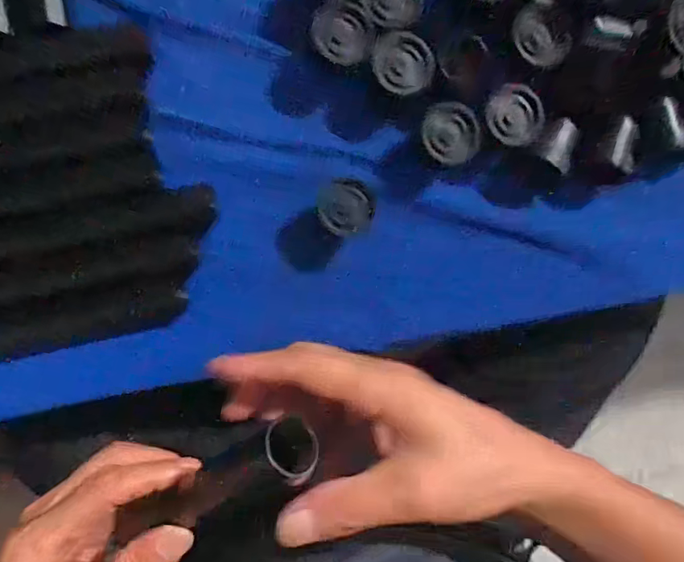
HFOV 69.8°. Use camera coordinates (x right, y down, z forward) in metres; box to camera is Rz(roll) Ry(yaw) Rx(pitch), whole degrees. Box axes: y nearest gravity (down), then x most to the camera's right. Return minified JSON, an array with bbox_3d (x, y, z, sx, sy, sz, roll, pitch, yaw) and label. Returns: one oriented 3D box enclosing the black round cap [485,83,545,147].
[{"bbox_3d":[0.106,-0.102,0.300,0.034,0.007,0.037,0,92,-5],"label":"black round cap"}]

